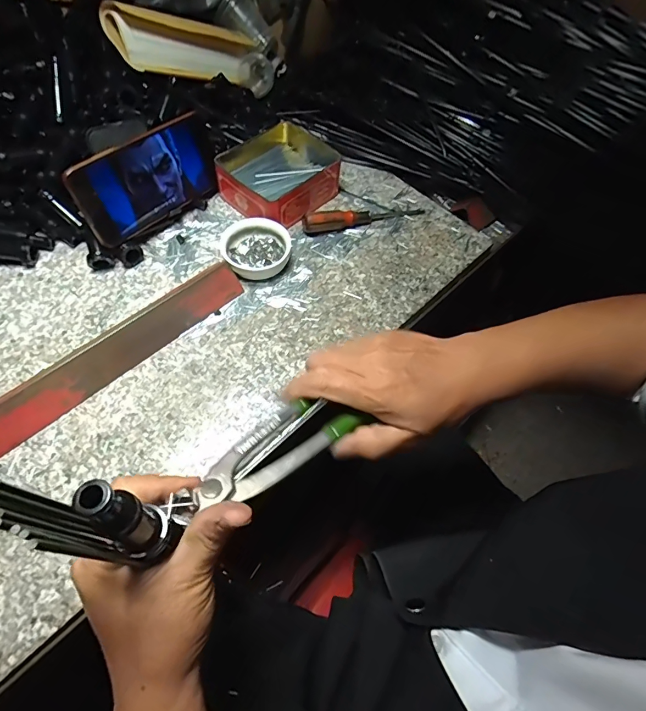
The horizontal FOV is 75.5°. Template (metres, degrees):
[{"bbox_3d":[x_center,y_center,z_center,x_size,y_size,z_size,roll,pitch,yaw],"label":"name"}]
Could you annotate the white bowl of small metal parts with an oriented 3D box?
[{"bbox_3d":[-0.071,-0.112,0.439,0.070,0.027,0.063,-6,61,-8],"label":"white bowl of small metal parts"}]

